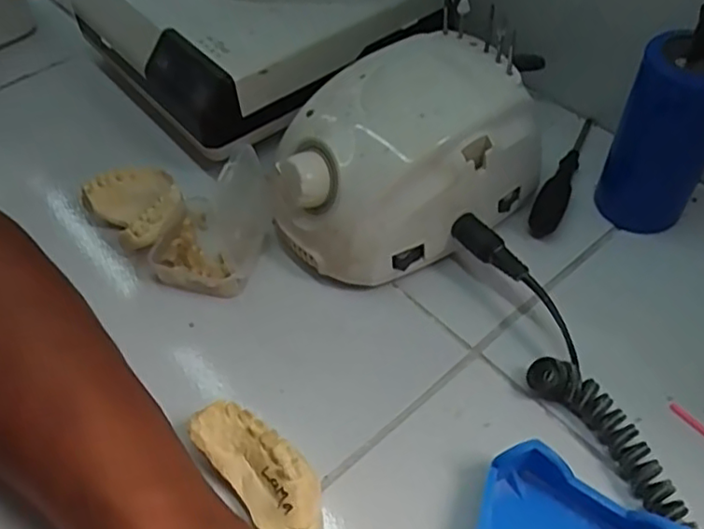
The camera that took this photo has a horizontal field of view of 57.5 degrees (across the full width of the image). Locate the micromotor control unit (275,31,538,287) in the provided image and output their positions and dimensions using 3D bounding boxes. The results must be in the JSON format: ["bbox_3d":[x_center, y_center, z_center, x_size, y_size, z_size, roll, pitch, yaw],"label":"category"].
[{"bbox_3d":[0.023,-0.056,0.356,0.140,0.078,0.098,-30,56,-20],"label":"micromotor control unit"}]

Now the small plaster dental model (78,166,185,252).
[{"bbox_3d":[-0.122,-0.033,0.372,0.046,0.028,0.049,-1,51,2],"label":"small plaster dental model"}]

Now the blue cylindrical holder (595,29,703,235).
[{"bbox_3d":[0.166,-0.067,0.342,0.039,0.099,0.039,-17,52,-11],"label":"blue cylindrical holder"}]

